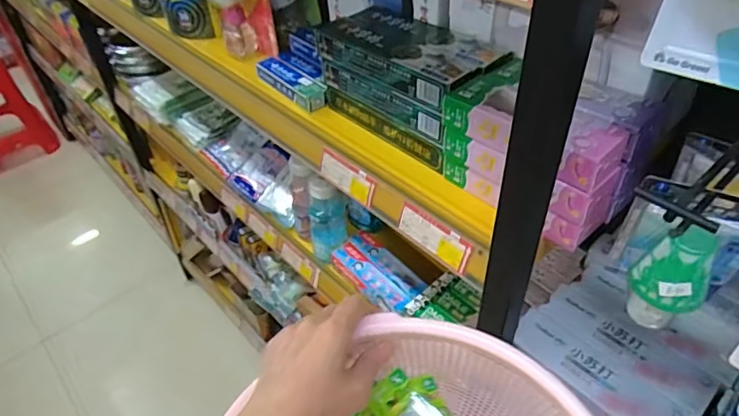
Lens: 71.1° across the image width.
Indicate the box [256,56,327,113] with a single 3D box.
[{"bbox_3d":[-0.106,-0.172,0.709,0.039,0.022,0.130,-32,51,-28],"label":"box"}]

